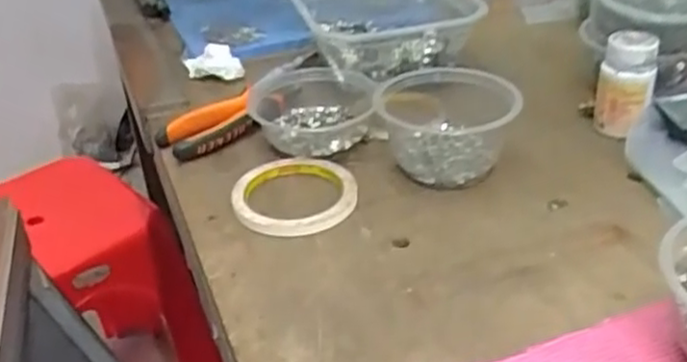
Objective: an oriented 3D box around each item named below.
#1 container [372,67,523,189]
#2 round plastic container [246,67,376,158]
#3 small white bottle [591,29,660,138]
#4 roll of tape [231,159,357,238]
[{"bbox_3d":[0.086,-0.048,0.611,0.113,0.063,0.110,-3,33,4],"label":"container"},{"bbox_3d":[-0.026,-0.066,0.661,0.115,0.048,0.125,-4,33,2],"label":"round plastic container"},{"bbox_3d":[0.239,-0.080,0.618,0.044,0.085,0.034,8,35,20],"label":"small white bottle"},{"bbox_3d":[-0.039,0.012,0.580,0.096,0.015,0.096,-4,33,2],"label":"roll of tape"}]

